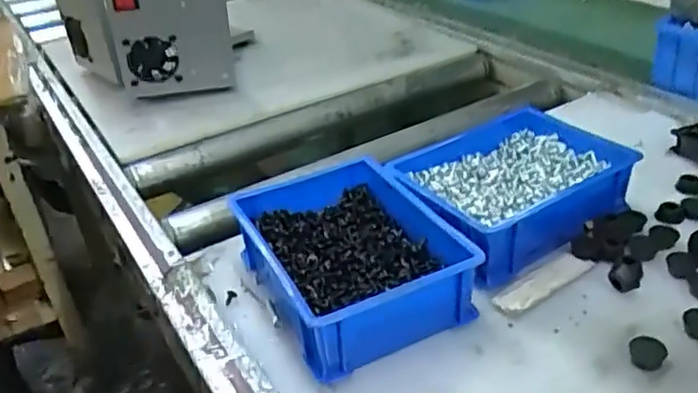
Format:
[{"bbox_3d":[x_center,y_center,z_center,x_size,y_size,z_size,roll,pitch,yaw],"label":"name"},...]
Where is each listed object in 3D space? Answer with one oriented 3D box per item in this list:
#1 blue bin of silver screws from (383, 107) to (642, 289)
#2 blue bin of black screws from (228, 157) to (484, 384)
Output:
[{"bbox_3d":[0.152,-0.007,0.610,0.205,0.066,0.152,-21,34,-24],"label":"blue bin of silver screws"},{"bbox_3d":[0.004,0.050,0.542,0.149,0.065,0.190,-17,32,-18],"label":"blue bin of black screws"}]

